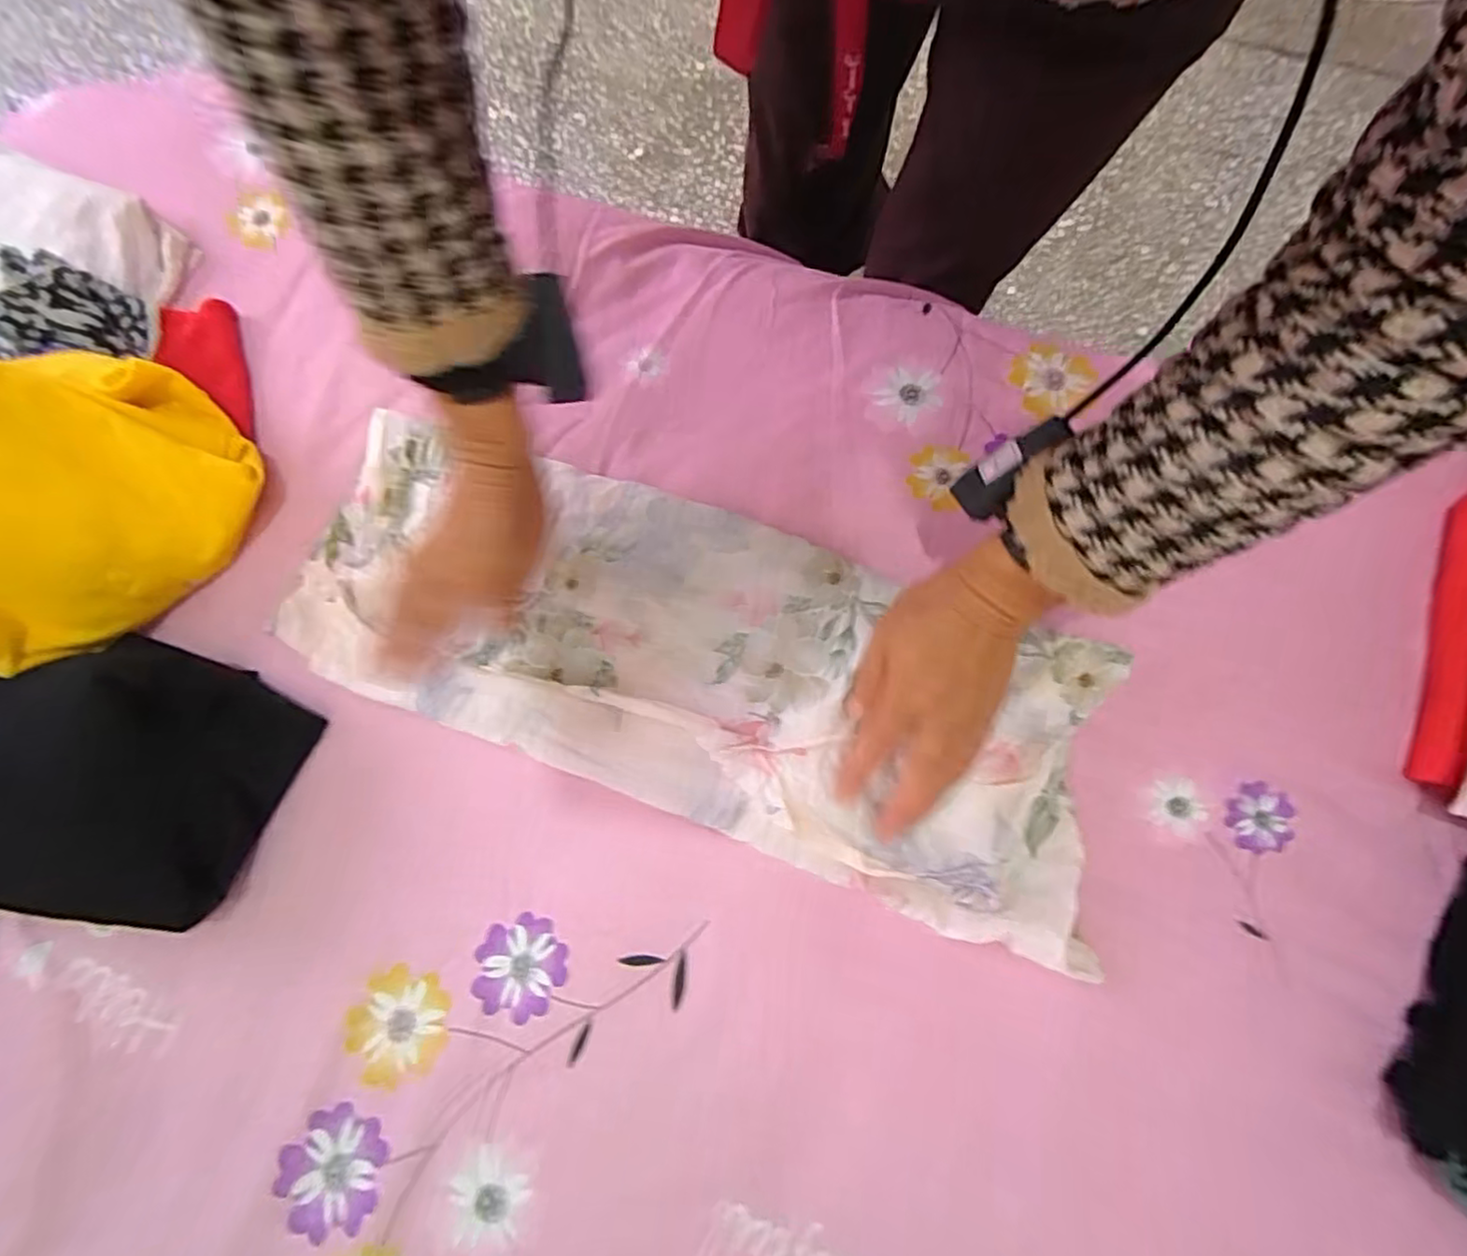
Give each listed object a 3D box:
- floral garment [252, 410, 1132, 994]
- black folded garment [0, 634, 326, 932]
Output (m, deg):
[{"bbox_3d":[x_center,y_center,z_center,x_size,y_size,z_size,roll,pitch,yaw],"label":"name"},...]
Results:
[{"bbox_3d":[-0.034,0.020,0.456,0.565,0.037,0.210,21,78,8],"label":"floral garment"},{"bbox_3d":[-0.438,0.092,0.439,0.246,0.061,0.173,8,77,4],"label":"black folded garment"}]

